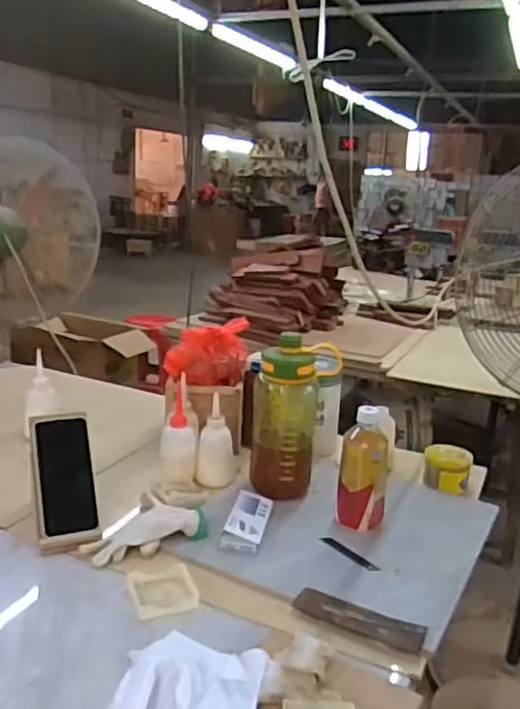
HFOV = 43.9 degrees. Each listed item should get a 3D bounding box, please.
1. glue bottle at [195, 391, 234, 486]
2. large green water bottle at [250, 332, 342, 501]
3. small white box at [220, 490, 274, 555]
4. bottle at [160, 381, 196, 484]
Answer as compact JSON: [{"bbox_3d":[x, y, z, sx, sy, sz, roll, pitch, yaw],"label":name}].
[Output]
[{"bbox_3d":[-0.074,0.151,1.088,0.062,0.133,0.057,2,15,-2],"label":"glue bottle"},{"bbox_3d":[0.055,0.106,1.039,0.133,0.243,0.088,2,15,1],"label":"large green water bottle"},{"bbox_3d":[-0.017,0.240,0.940,0.051,0.031,0.122,5,15,11],"label":"small white box"},{"bbox_3d":[-0.137,0.144,1.082,0.061,0.132,0.059,0,15,-9],"label":"bottle"}]

